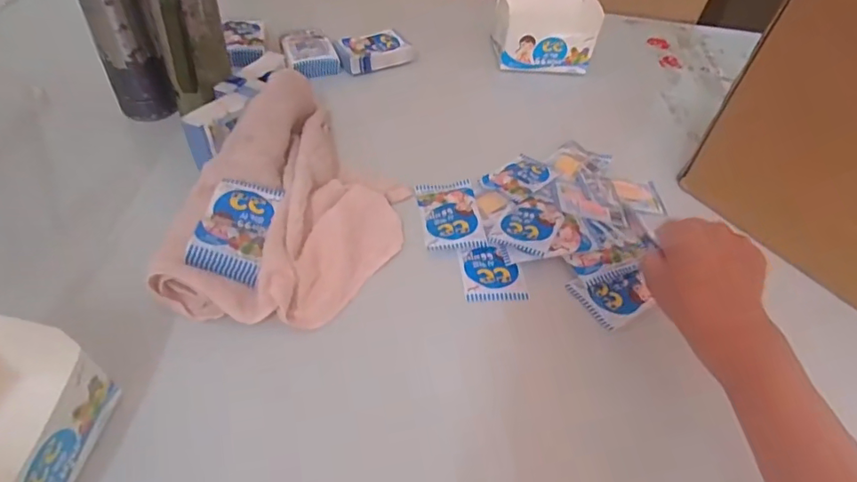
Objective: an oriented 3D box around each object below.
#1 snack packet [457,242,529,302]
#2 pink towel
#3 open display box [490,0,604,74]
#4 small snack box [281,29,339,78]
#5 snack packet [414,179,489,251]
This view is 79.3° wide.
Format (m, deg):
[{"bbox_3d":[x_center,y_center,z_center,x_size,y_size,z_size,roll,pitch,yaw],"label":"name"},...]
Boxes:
[{"bbox_3d":[0.064,0.033,0.522,0.063,0.013,0.062,-4,48,-10],"label":"snack packet"},{"bbox_3d":[-0.133,-0.055,0.530,0.214,0.059,0.300,9,47,2],"label":"pink towel"},{"bbox_3d":[0.181,-0.355,0.762,0.151,0.172,0.113,2,47,-5],"label":"open display box"},{"bbox_3d":[-0.172,-0.270,0.747,0.070,0.020,0.099,-13,50,-18],"label":"small snack box"},{"bbox_3d":[0.024,-0.031,0.564,0.063,0.008,0.098,-3,48,-10],"label":"snack packet"}]

